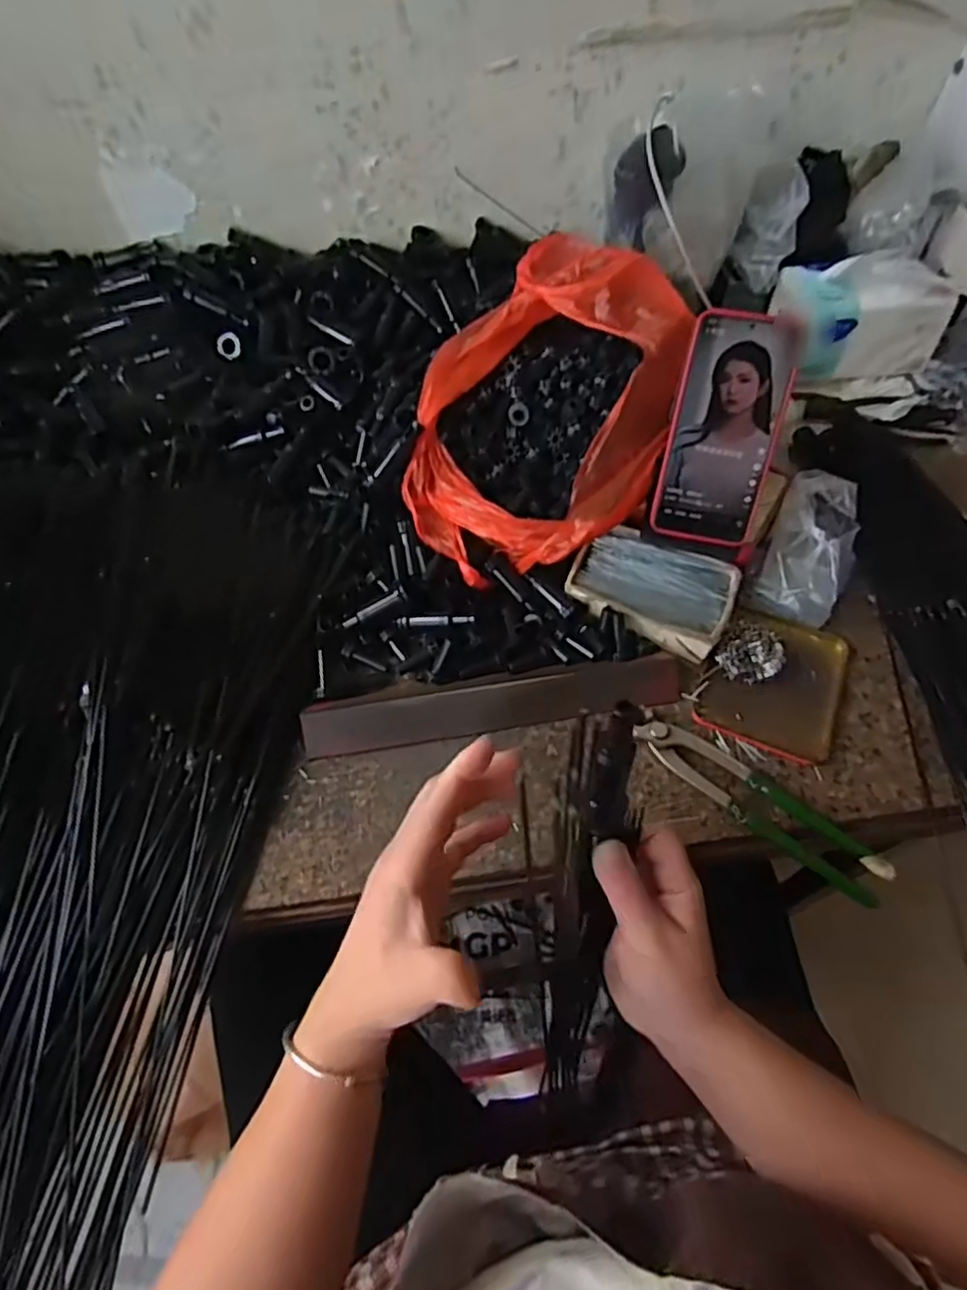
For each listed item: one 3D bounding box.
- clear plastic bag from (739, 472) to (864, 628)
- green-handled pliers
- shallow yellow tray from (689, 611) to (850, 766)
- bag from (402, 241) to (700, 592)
[{"bbox_3d":[0.278,-0.083,0.563,0.073,0.050,0.120,25,62,18],"label":"clear plastic bag"},{"bbox_3d":[0.195,0.111,0.479,0.187,0.020,0.039,35,65,22],"label":"green-handled pliers"},{"bbox_3d":[0.232,0.026,0.536,0.100,0.022,0.124,25,67,4],"label":"shallow yellow tray"},{"bbox_3d":[0.046,-0.202,0.569,0.228,0.146,0.257,-5,57,0],"label":"bag"}]

